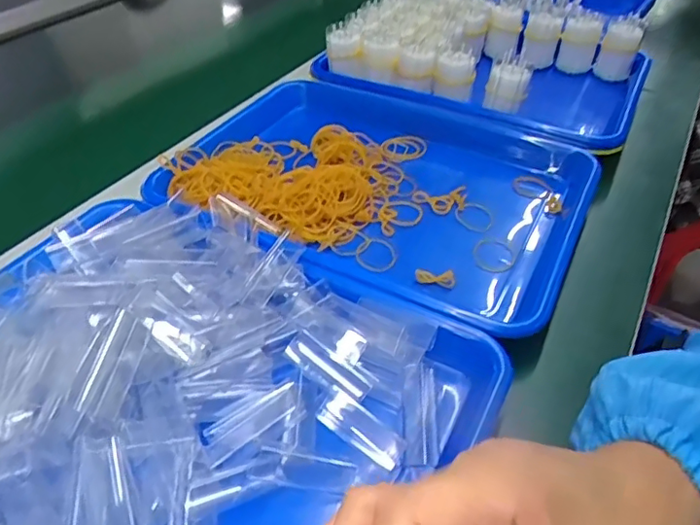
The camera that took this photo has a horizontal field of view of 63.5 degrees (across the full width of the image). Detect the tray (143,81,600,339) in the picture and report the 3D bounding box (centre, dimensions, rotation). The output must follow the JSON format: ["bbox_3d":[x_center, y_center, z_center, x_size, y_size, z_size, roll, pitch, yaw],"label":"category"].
[{"bbox_3d":[0.019,-0.067,0.504,0.354,0.046,0.257,21,46,21],"label":"tray"}]

